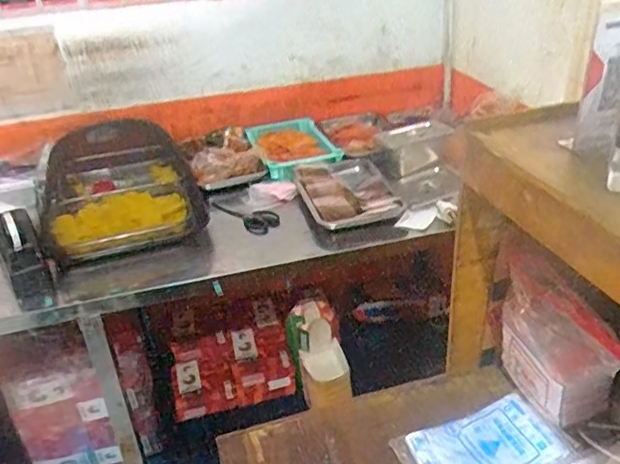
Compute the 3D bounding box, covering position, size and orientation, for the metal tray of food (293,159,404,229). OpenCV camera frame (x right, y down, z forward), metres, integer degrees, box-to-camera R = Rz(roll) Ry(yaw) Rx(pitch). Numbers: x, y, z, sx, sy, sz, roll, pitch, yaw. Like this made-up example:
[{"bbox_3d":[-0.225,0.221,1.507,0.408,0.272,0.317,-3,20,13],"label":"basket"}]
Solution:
[{"bbox_3d":[0.081,-0.096,1.322,0.208,0.043,0.262,-8,30,-7],"label":"metal tray of food"}]

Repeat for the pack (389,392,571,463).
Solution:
[{"bbox_3d":[0.221,0.284,0.741,0.203,0.014,0.113,-15,33,-11],"label":"pack"}]

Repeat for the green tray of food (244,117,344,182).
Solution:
[{"bbox_3d":[-0.036,-0.228,1.505,0.206,0.060,0.254,-12,31,-14],"label":"green tray of food"}]

